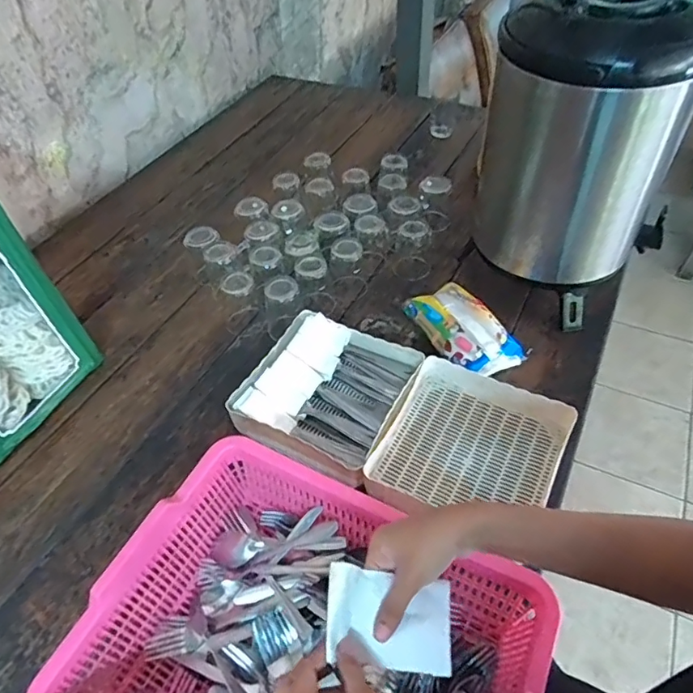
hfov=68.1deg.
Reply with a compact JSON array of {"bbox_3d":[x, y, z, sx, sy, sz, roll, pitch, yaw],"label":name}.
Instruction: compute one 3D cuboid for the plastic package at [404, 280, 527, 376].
[{"bbox_3d":[0.180,-0.028,0.812,0.112,0.058,0.194,-29,54,-20],"label":"plastic package"}]

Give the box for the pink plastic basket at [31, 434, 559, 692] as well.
[{"bbox_3d":[-0.040,0.303,0.494,0.390,0.127,0.307,21,54,20],"label":"pink plastic basket"}]

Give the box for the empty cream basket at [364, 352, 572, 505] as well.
[{"bbox_3d":[0.165,0.136,0.686,0.218,0.083,0.186,23,55,21],"label":"empty cream basket"}]

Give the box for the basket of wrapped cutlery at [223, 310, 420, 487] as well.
[{"bbox_3d":[-0.029,0.062,0.742,0.207,0.058,0.213,20,54,20],"label":"basket of wrapped cutlery"}]

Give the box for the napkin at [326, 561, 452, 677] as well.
[{"bbox_3d":[0.034,0.219,0.415,0.097,0.025,0.070,2,50,5],"label":"napkin"}]

